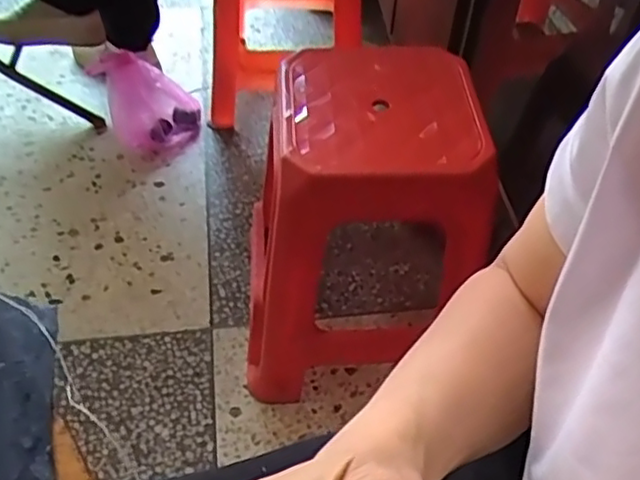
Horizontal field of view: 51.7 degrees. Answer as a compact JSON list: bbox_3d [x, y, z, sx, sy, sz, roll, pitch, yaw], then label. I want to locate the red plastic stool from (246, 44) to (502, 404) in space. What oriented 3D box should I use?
[{"bbox_3d":[0.052,-0.026,1.091,0.325,0.467,0.383,-2,50,-5],"label":"red plastic stool"}]

